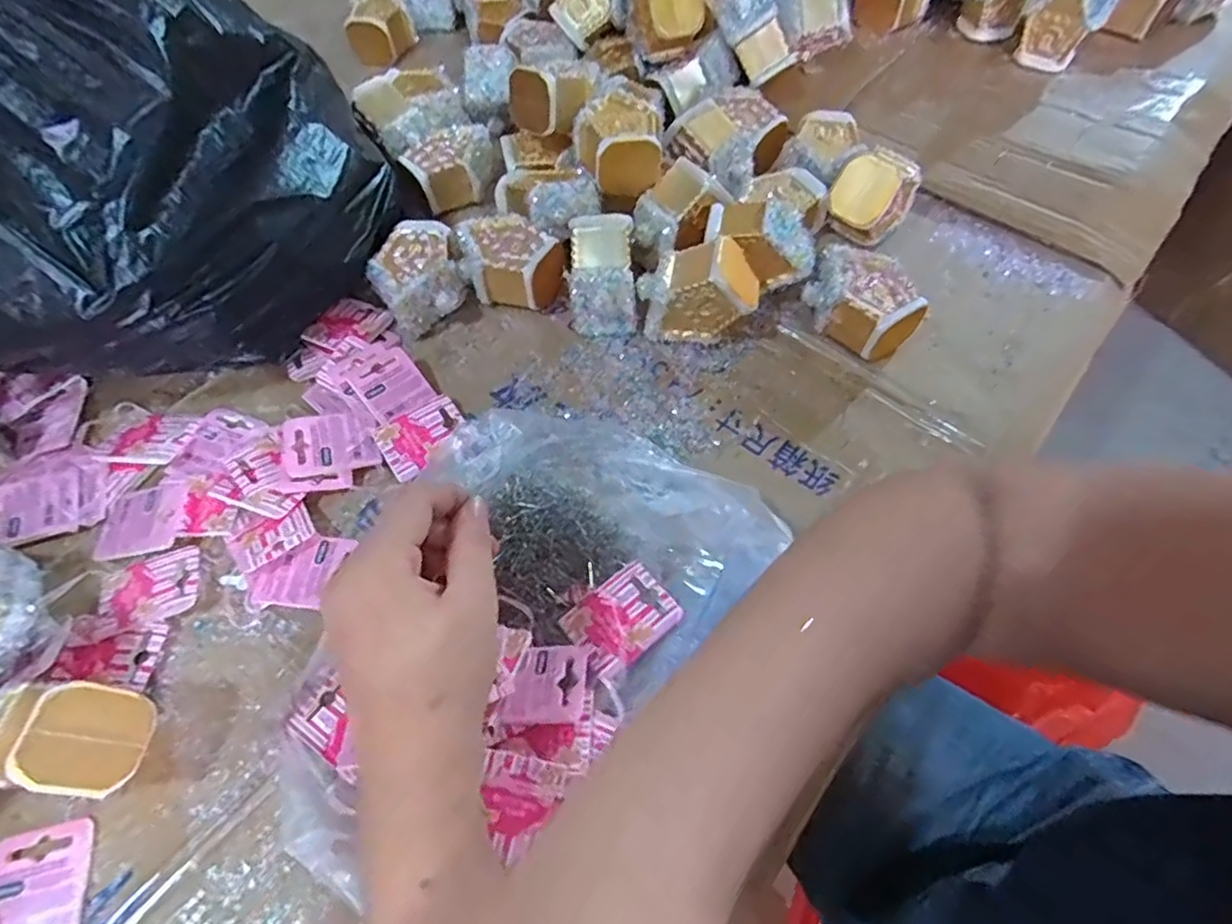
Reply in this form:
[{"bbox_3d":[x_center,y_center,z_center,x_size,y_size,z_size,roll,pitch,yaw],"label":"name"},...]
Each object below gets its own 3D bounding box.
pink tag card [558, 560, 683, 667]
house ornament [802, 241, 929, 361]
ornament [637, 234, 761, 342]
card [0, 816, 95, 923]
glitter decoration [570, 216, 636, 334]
[{"bbox_3d":[0.004,0.089,0.371,0.058,0.006,0.045,-36,64,-19],"label":"pink tag card"},{"bbox_3d":[0.183,-0.120,0.483,0.089,0.046,0.058,38,66,22],"label":"house ornament"},{"bbox_3d":[0.061,-0.125,0.473,0.083,0.075,0.041,7,58,6],"label":"ornament"},{"bbox_3d":[-0.290,0.217,0.320,0.045,0.004,0.064,-9,57,-14],"label":"card"},{"bbox_3d":[-0.010,-0.140,0.485,0.050,0.055,0.084,-4,94,6],"label":"glitter decoration"}]

